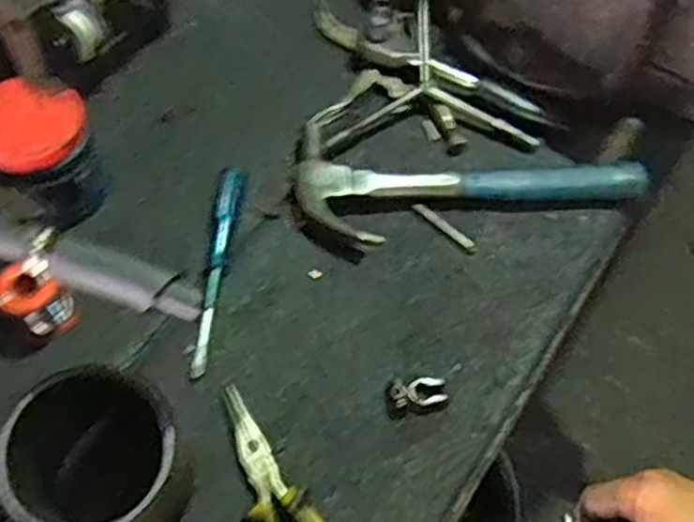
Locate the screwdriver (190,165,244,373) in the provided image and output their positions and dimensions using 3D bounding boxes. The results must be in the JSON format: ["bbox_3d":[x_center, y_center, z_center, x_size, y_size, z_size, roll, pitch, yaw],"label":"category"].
[{"bbox_3d":[-0.118,0.006,0.643,0.022,0.018,0.192,7,75,2],"label":"screwdriver"}]

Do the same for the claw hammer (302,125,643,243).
[{"bbox_3d":[0.119,-0.067,0.689,0.333,0.032,0.102,2,60,0],"label":"claw hammer"}]

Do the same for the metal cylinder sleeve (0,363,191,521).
[{"bbox_3d":[-0.170,0.153,0.513,0.111,0.138,0.103,-31,66,-18],"label":"metal cylinder sleeve"}]

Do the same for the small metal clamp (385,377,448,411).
[{"bbox_3d":[0.060,0.115,0.616,0.051,0.012,0.027,-8,61,-7],"label":"small metal clamp"}]

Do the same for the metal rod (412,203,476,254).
[{"bbox_3d":[0.094,-0.033,0.688,0.072,0.004,0.011,42,84,14],"label":"metal rod"}]

